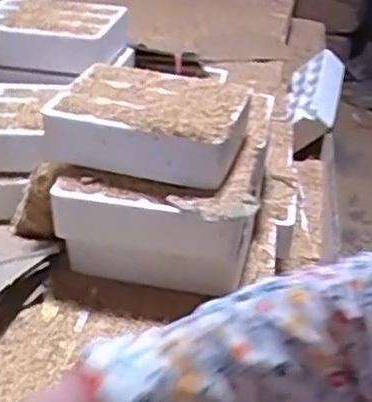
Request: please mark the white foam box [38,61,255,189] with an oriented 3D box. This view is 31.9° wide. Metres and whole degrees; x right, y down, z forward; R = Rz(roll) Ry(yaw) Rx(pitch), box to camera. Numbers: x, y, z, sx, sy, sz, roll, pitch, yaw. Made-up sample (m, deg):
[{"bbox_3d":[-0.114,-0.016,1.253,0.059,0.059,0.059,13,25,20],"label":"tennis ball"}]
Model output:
[{"bbox_3d":[-0.048,-0.110,0.919,0.264,0.095,0.196,17,36,20],"label":"white foam box"}]

